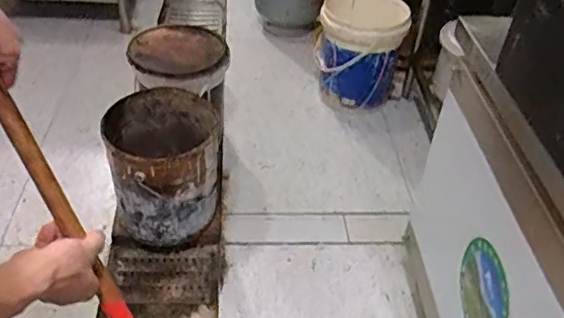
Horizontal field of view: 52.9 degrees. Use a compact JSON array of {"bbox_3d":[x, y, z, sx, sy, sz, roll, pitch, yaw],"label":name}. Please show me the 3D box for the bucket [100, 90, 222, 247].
[{"bbox_3d":[-0.318,0.024,1.536,0.274,0.330,0.303,-4,41,-9],"label":"bucket"}]

